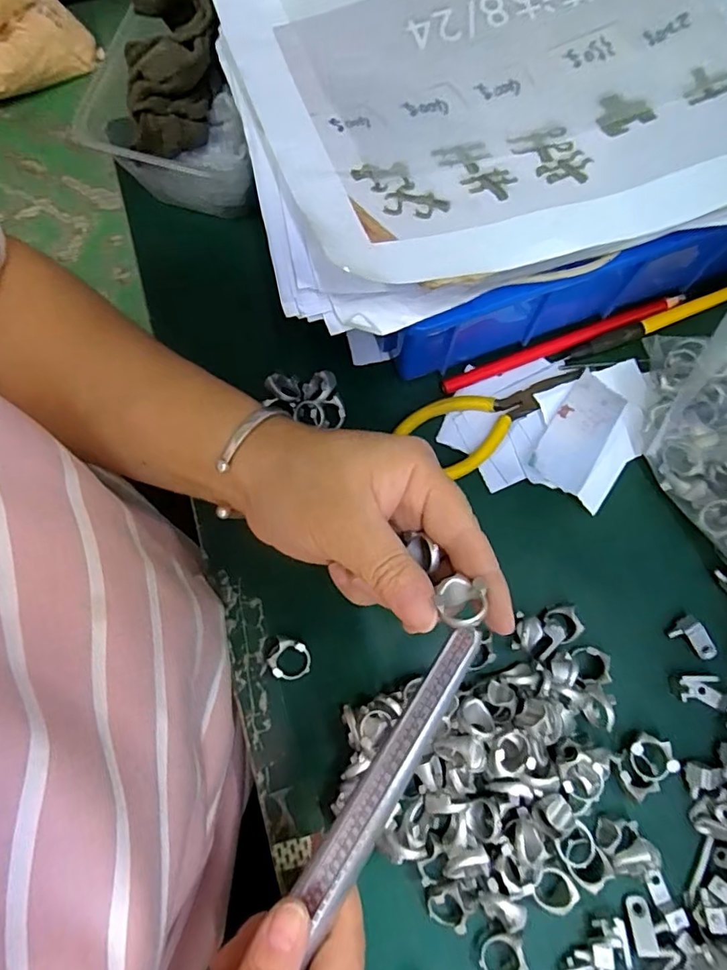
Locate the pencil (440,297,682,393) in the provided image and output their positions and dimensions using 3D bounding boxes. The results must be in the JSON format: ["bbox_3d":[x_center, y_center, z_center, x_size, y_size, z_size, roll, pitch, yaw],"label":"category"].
[{"bbox_3d":[0.123,-0.087,0.329,0.160,0.007,0.008,-21,76,-4],"label":"pencil"}]

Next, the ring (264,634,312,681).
[{"bbox_3d":[-0.043,0.094,0.291,0.027,0.013,0.021,13,77,4],"label":"ring"}]

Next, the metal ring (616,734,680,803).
[{"bbox_3d":[0.145,0.143,0.272,0.029,0.012,0.025,-29,77,-6],"label":"metal ring"}]

